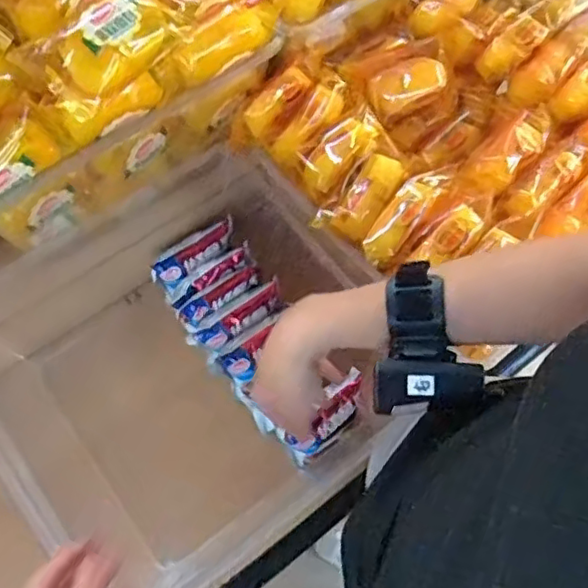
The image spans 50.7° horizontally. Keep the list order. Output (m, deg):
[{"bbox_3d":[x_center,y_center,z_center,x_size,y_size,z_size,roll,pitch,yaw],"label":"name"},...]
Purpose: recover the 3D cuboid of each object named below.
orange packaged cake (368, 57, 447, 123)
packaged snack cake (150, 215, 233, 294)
[{"bbox_3d":[0.109,-0.196,0.583,0.075,0.030,0.039,-20,70,-10],"label":"orange packaged cake"},{"bbox_3d":[-0.100,-0.042,0.631,0.094,0.032,0.030,-36,74,-15],"label":"packaged snack cake"}]

